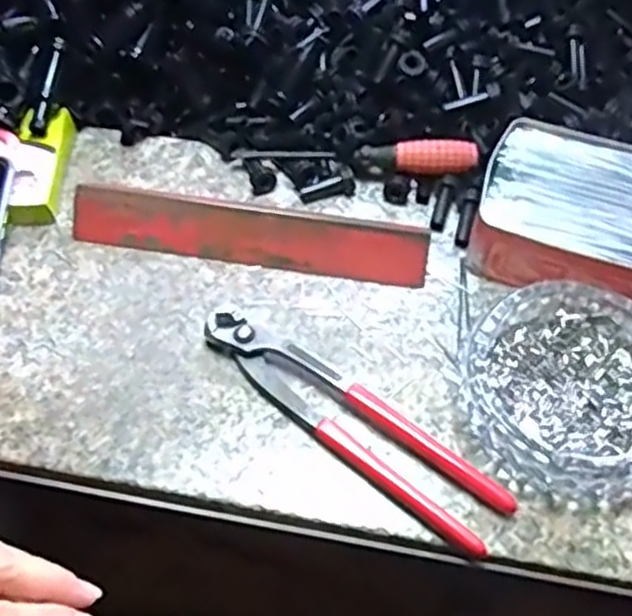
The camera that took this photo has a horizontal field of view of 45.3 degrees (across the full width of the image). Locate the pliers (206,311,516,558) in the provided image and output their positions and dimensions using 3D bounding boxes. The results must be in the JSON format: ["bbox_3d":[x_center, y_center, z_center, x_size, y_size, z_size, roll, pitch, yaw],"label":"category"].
[{"bbox_3d":[0.017,0.059,0.420,0.196,0.015,0.041,35,63,20],"label":"pliers"}]

